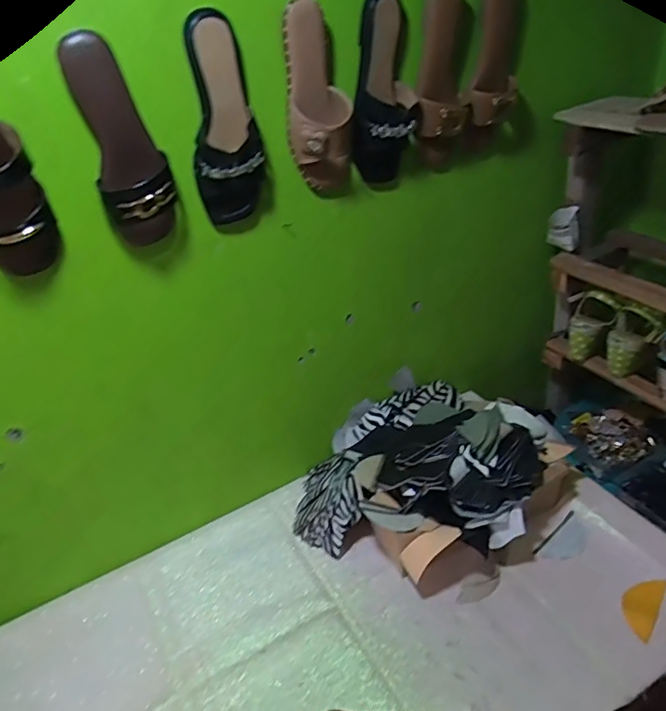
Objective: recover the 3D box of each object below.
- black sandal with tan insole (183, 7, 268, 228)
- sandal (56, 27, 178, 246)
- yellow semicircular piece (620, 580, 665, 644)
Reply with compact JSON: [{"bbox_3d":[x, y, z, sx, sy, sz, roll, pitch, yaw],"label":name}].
[{"bbox_3d":[-0.142,-0.292,0.698,0.094,0.247,0.050,-15,34,-10],"label":"black sandal with tan insole"},{"bbox_3d":[-0.251,-0.248,0.657,0.089,0.233,0.058,-15,34,-11],"label":"sandal"},{"bbox_3d":[0.457,0.367,0.803,0.048,0.006,0.097,20,58,33],"label":"yellow semicircular piece"}]

